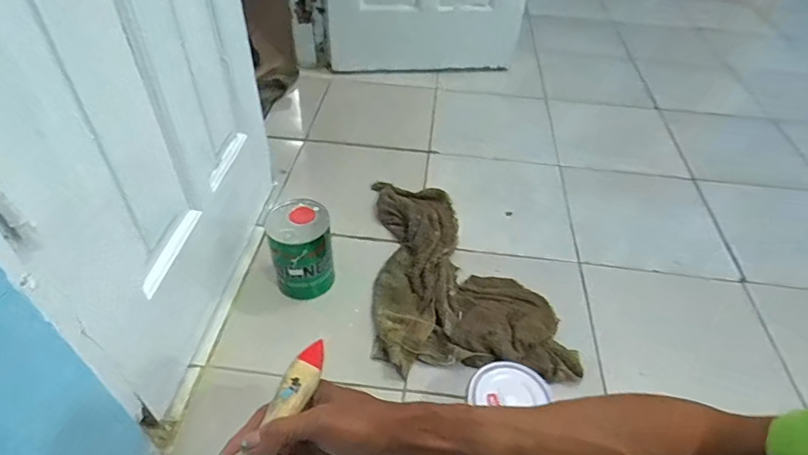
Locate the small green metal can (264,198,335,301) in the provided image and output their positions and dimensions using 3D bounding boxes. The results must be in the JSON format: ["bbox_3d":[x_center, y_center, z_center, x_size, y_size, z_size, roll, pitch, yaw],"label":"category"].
[{"bbox_3d":[-0.167,0.038,0.787,0.094,0.156,0.091,2,46,-2],"label":"small green metal can"}]

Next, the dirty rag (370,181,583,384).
[{"bbox_3d":[0.097,0.069,0.850,0.297,0.039,0.416,0,46,-4],"label":"dirty rag"}]

